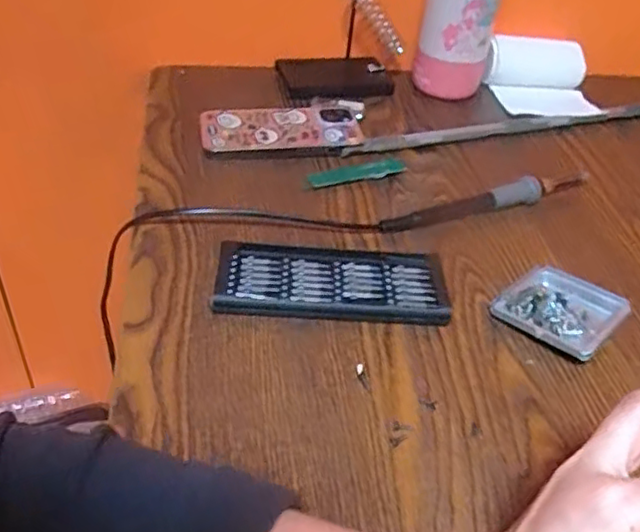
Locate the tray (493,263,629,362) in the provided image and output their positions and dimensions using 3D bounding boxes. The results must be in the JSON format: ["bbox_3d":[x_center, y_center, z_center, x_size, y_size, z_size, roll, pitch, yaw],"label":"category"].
[{"bbox_3d":[0.165,0.031,0.435,0.070,0.016,0.075,34,47,28],"label":"tray"}]

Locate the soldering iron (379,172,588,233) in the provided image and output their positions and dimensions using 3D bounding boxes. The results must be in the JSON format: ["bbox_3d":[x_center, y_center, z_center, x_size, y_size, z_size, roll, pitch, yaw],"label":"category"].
[{"bbox_3d":[0.135,-0.054,0.513,0.187,0.016,0.017,-9,43,-18],"label":"soldering iron"}]

